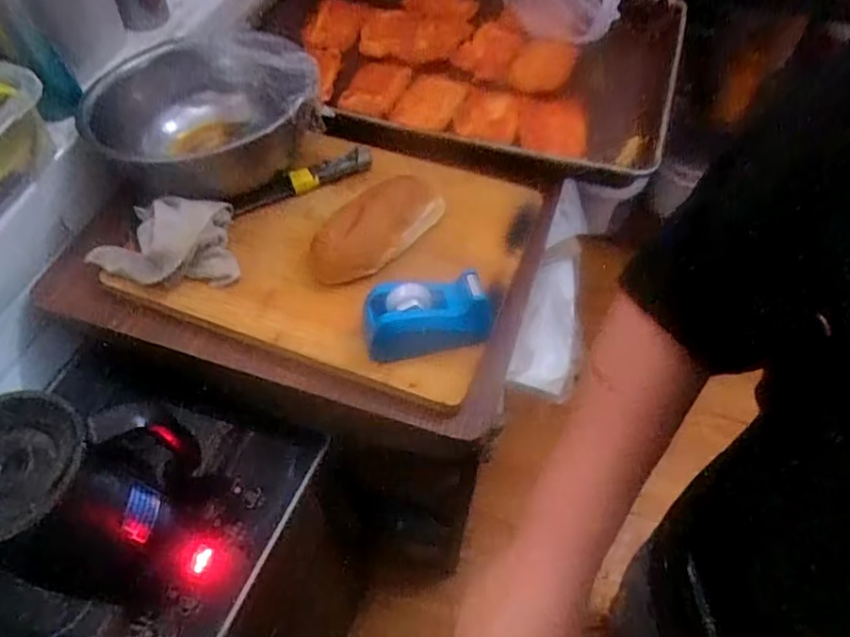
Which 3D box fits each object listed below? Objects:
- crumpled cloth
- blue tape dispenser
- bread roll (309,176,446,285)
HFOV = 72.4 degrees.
[{"bbox_3d":[-0.268,-0.079,0.583,0.145,0.064,0.082,-3,57,-2],"label":"crumpled cloth"},{"bbox_3d":[0.003,-0.002,0.532,0.118,0.066,0.044,-14,58,-9],"label":"blue tape dispenser"},{"bbox_3d":[-0.049,-0.095,0.602,0.155,0.050,0.064,-37,64,-21],"label":"bread roll"}]

